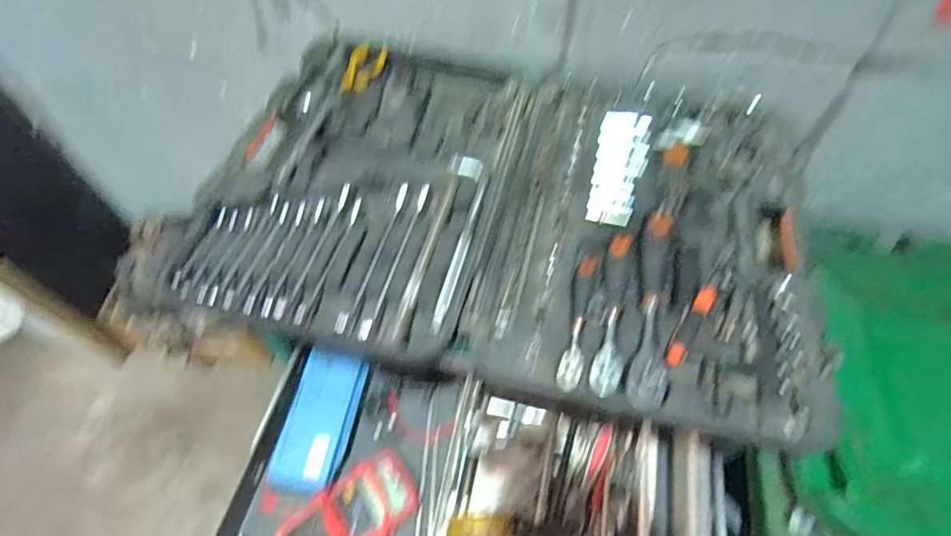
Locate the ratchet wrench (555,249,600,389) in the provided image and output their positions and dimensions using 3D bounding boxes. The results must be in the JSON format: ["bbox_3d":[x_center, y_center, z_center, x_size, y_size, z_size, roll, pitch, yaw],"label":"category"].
[{"bbox_3d":[0.111,0.052,0.540,0.027,0.018,0.160,13,57,9],"label":"ratchet wrench"}]

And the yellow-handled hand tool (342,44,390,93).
[{"bbox_3d":[-0.171,-0.307,0.773,0.051,0.016,0.103,9,56,6],"label":"yellow-handled hand tool"}]

